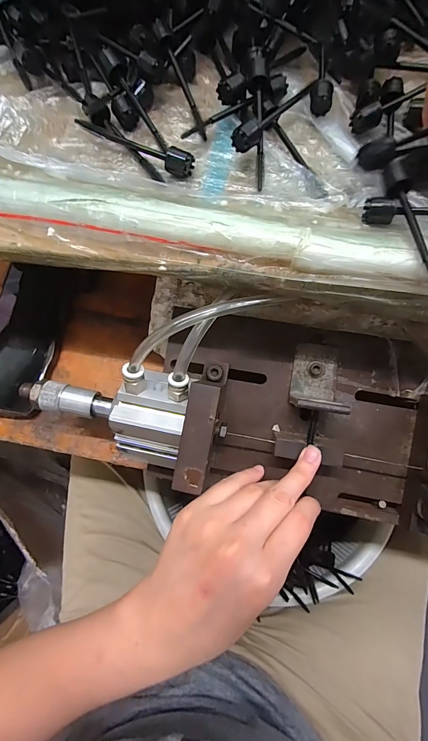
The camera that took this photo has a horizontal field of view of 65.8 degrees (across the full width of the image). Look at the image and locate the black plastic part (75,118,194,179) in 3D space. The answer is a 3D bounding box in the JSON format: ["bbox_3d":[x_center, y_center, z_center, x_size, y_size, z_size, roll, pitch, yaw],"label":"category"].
[{"bbox_3d":[-0.056,-0.157,0.224,0.094,0.013,0.015,32,76,11],"label":"black plastic part"}]

